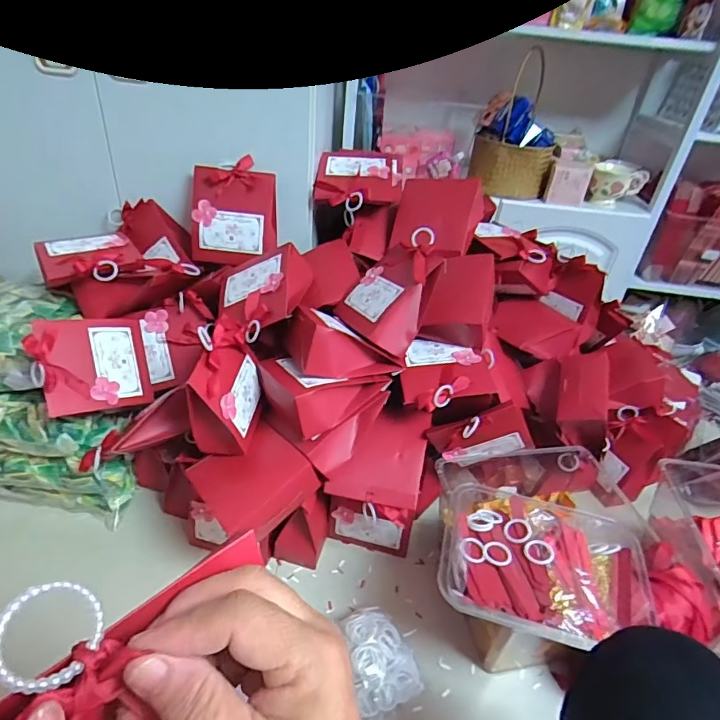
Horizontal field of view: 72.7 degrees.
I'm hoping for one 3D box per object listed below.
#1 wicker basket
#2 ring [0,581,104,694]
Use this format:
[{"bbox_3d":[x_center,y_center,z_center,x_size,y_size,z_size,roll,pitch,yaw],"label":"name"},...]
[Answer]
[{"bbox_3d":[0.394,-0.542,1.165,0.186,0.274,0.123,-2,35,-12],"label":"wicker basket"},{"bbox_3d":[-0.116,0.102,0.182,0.036,0.004,0.036,12,53,-16],"label":"ring"}]

